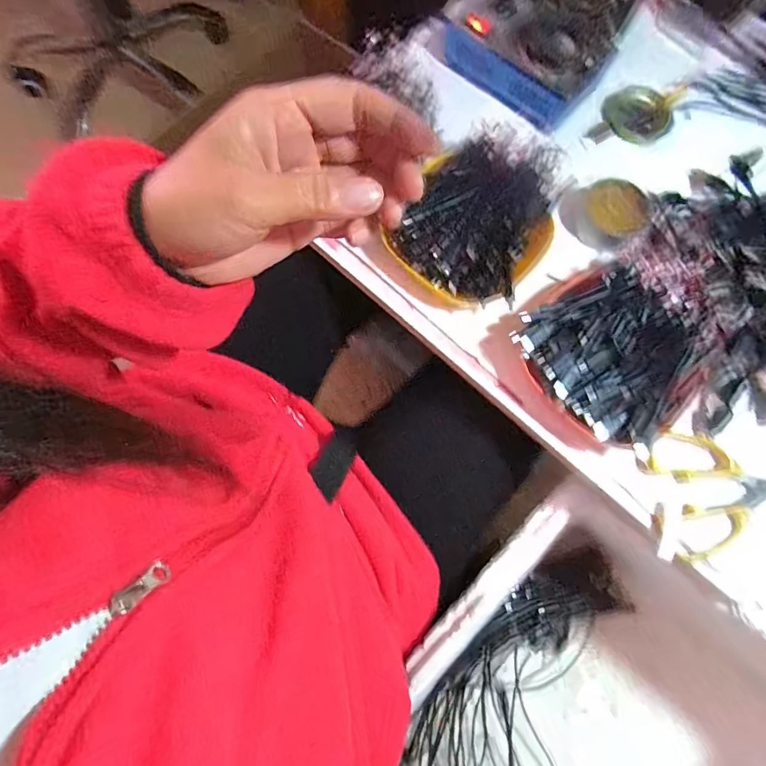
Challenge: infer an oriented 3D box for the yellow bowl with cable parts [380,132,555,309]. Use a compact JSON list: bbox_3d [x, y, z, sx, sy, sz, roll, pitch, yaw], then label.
[{"bbox_3d":[0.087,-0.145,0.391,0.122,0.062,0.159,35,77,7],"label":"yellow bowl with cable parts"}]

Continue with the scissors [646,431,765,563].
[{"bbox_3d":[0.308,0.091,0.358,0.174,0.013,0.099,0,75,-2],"label":"scissors"}]

